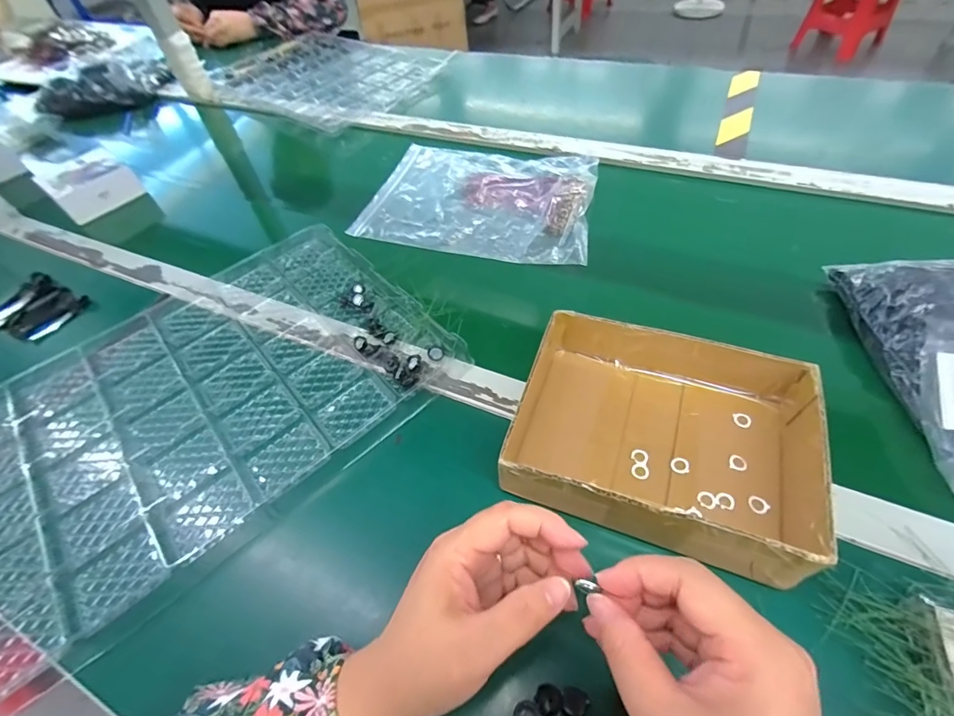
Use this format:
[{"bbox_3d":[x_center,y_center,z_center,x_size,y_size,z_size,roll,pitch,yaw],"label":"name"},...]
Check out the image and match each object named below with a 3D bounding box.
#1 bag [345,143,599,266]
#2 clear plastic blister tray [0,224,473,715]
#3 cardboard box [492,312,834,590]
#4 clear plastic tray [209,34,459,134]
[{"bbox_3d":[0.003,-0.230,0.611,0.313,0.037,0.232,11,55,16],"label":"bag"},{"bbox_3d":[-0.271,0.036,0.428,0.432,0.023,0.318,-38,57,-23],"label":"clear plastic blister tray"},{"bbox_3d":[0.136,0.056,0.344,0.206,0.058,0.158,14,56,18],"label":"cardboard box"},{"bbox_3d":[-0.318,-0.626,0.957,0.505,0.022,0.378,29,61,26],"label":"clear plastic tray"}]

